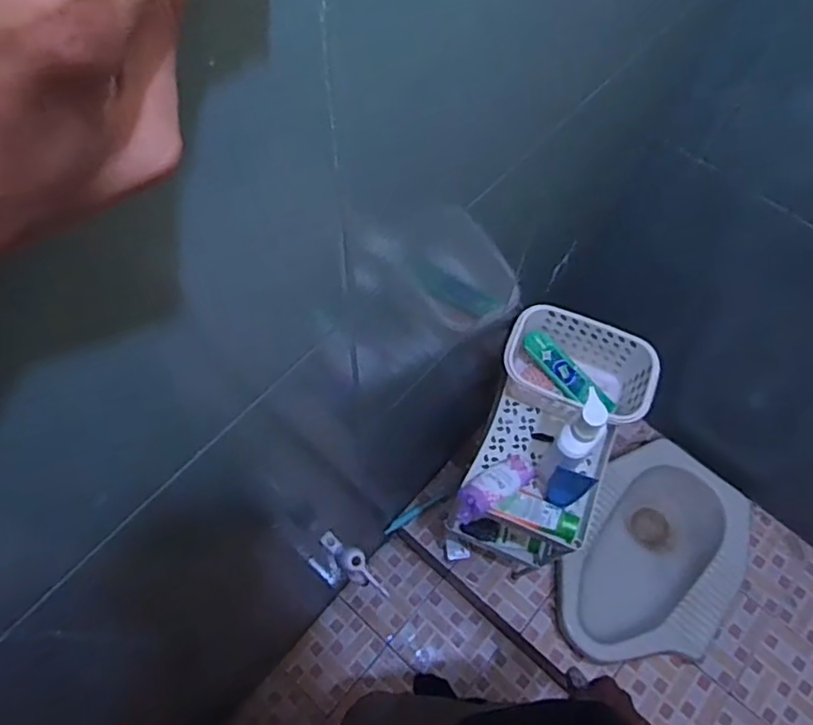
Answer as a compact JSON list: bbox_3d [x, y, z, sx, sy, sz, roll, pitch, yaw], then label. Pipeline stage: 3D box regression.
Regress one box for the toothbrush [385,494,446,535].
[{"bbox_3d":[0.020,0.359,1.496,0.167,0.018,0.024,-31,70,-2],"label":"toothbrush"}]

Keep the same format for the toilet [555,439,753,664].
[{"bbox_3d":[0.570,0.482,1.495,0.375,0.173,0.520,35,69,12],"label":"toilet"}]

